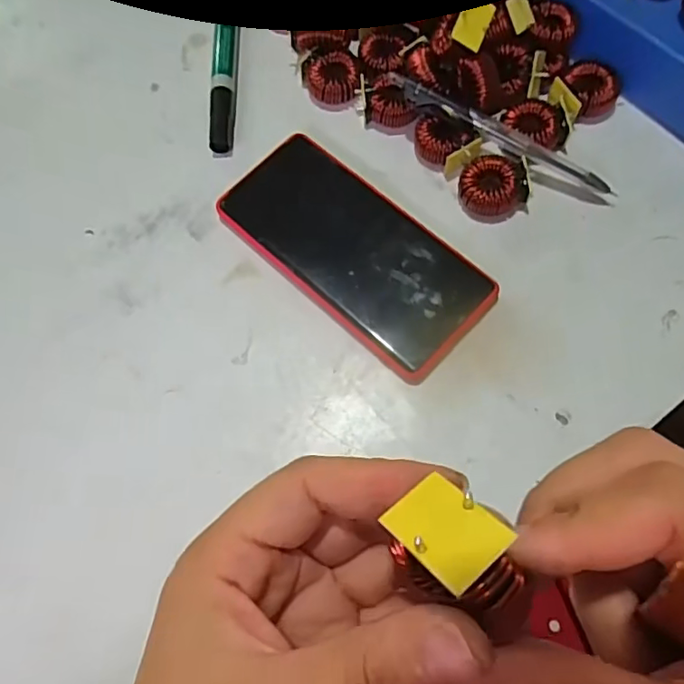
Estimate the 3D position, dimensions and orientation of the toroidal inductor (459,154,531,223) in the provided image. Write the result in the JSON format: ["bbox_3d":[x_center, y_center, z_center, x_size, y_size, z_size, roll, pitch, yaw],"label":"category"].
[{"bbox_3d":[0.092,-0.093,0.338,0.040,0.017,0.035,-2,71,2],"label":"toroidal inductor"}]

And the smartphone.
[{"bbox_3d":[0.006,-0.055,0.333,0.164,0.010,0.075,42,77,15],"label":"smartphone"}]

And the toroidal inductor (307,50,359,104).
[{"bbox_3d":[-0.006,-0.175,0.378,0.034,0.023,0.030,2,71,3],"label":"toroidal inductor"}]

